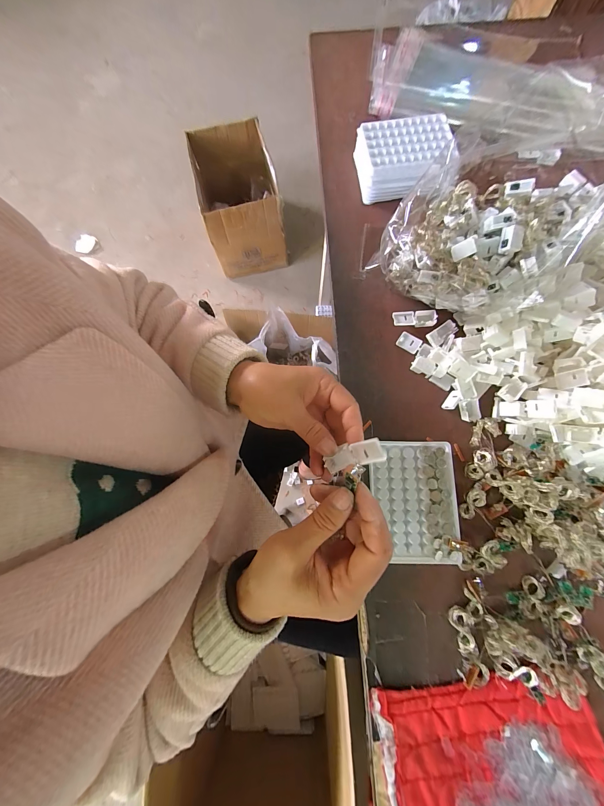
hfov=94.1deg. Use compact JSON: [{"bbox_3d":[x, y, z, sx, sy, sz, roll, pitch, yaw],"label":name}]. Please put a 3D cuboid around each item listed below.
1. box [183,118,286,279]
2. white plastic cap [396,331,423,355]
[{"bbox_3d":[-0.243,-0.780,1.091,0.276,0.279,0.435,-15,79,-4],"label":"box"},{"bbox_3d":[0.139,-0.078,0.365,0.028,0.004,0.021,32,100,12],"label":"white plastic cap"}]

